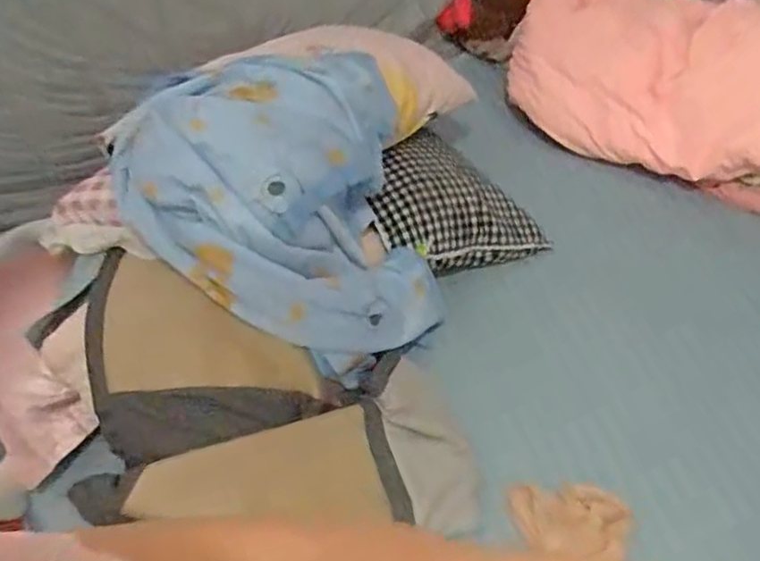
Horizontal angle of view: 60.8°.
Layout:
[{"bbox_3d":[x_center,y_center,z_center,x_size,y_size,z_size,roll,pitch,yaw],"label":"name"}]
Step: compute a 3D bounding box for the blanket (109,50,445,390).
[{"bbox_3d":[-0.164,-0.105,1.077,0.468,0.363,0.414,-13,47,-11],"label":"blanket"}]

